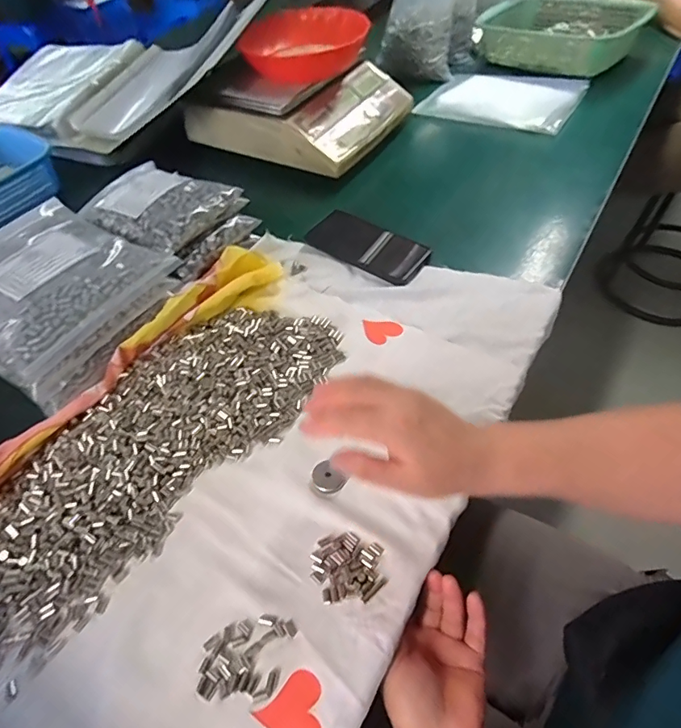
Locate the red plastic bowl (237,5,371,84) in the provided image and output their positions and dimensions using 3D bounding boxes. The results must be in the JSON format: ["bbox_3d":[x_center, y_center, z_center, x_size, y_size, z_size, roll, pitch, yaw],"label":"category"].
[{"bbox_3d":[-0.062,-0.539,0.770,0.200,0.057,0.143,-11,53,-3],"label":"red plastic bowl"}]

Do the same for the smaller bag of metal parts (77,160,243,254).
[{"bbox_3d":[-0.234,-0.205,0.575,0.167,0.026,0.133,20,58,19],"label":"smaller bag of metal parts"}]

